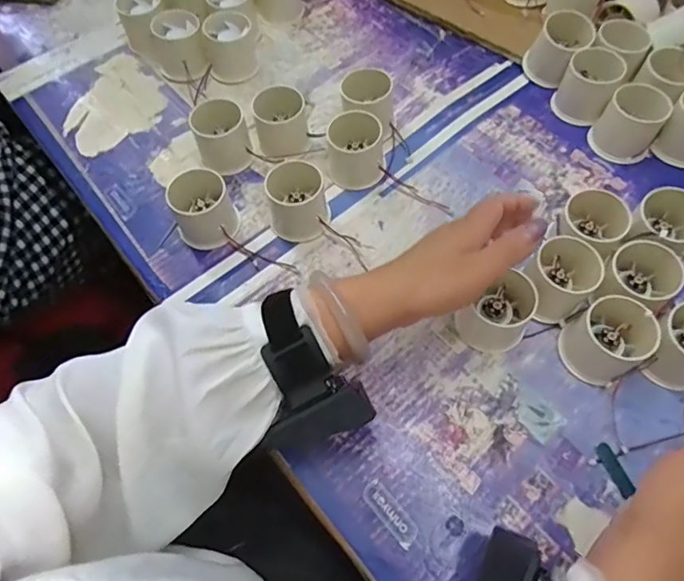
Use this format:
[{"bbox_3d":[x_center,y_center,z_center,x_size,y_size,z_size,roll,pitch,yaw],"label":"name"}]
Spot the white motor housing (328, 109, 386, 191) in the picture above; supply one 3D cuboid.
[{"bbox_3d":[0.014,-0.133,0.474,0.052,0.050,0.054,0,64,3],"label":"white motor housing"}]

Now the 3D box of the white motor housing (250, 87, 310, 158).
[{"bbox_3d":[-0.057,-0.164,0.493,0.057,0.051,0.047,-9,63,-2],"label":"white motor housing"}]

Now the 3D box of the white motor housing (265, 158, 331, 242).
[{"bbox_3d":[-0.039,-0.081,0.449,0.051,0.051,0.051,-9,63,-2],"label":"white motor housing"}]

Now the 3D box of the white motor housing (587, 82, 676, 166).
[{"bbox_3d":[0.270,-0.155,0.469,0.052,0.046,0.054,32,69,17],"label":"white motor housing"}]

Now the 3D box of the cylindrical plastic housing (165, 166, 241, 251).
[{"bbox_3d":[-0.125,-0.073,0.450,0.054,0.050,0.054,-1,64,2],"label":"cylindrical plastic housing"}]

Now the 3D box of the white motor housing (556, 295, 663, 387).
[{"bbox_3d":[0.208,0.034,0.381,0.063,0.051,0.054,-34,67,-13],"label":"white motor housing"}]

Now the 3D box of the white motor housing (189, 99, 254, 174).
[{"bbox_3d":[-0.117,-0.150,0.489,0.050,0.050,0.054,-1,64,2],"label":"white motor housing"}]

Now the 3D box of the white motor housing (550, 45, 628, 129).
[{"bbox_3d":[0.243,-0.202,0.494,0.051,0.047,0.053,-1,64,2],"label":"white motor housing"}]

